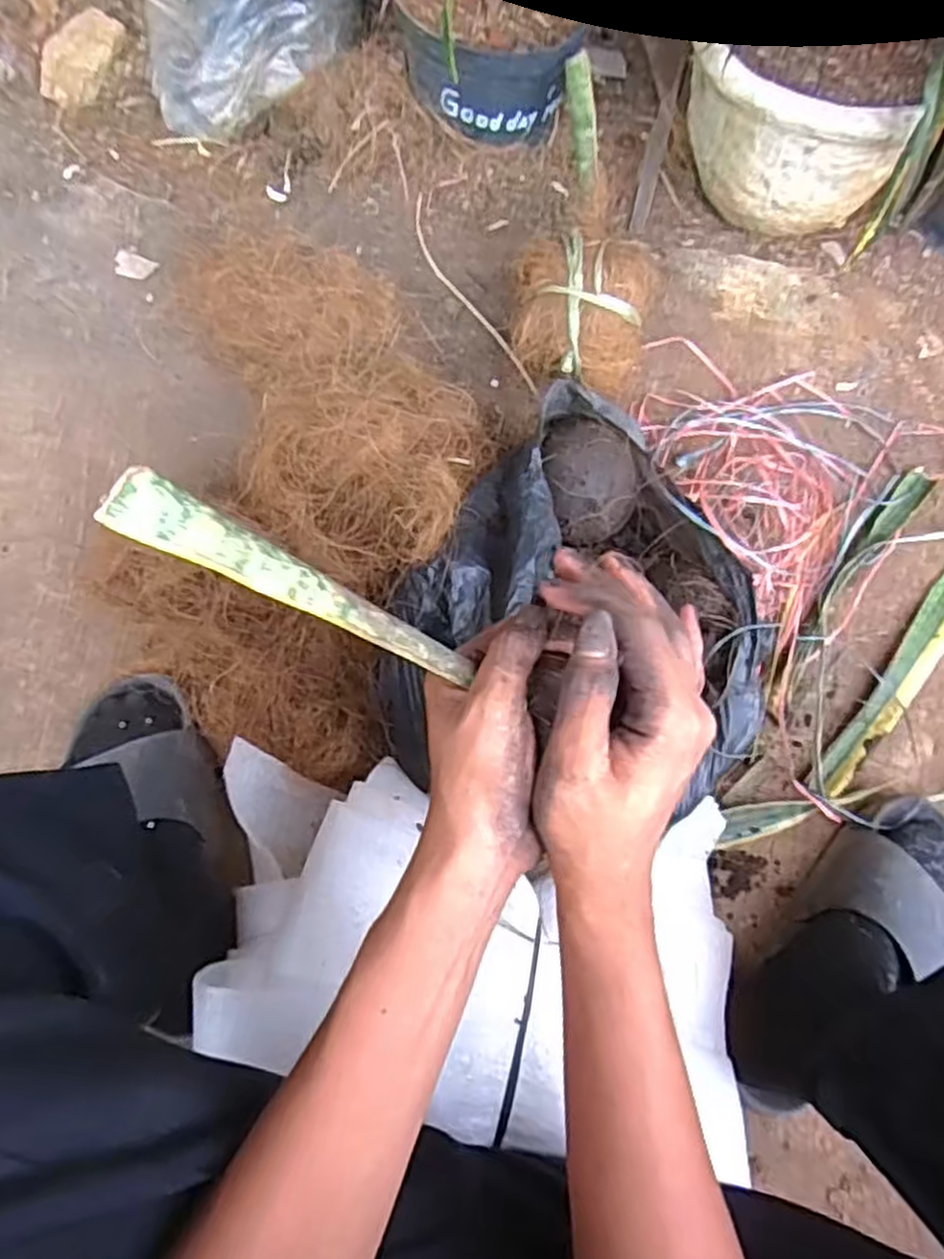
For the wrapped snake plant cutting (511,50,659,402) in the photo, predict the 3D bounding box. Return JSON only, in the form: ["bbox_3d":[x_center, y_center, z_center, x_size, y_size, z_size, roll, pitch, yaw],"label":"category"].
[{"bbox_3d":[0.093,-0.322,0.629,0.114,0.101,0.252,4,76,-2],"label":"wrapped snake plant cutting"}]

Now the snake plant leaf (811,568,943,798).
[{"bbox_3d":[0.368,0.015,0.615,0.034,0.013,0.298,38,77,8],"label":"snake plant leaf"}]

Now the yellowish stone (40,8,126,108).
[{"bbox_3d":[-0.381,-0.550,0.720,0.065,0.023,0.092,22,76,4],"label":"yellowish stone"}]

